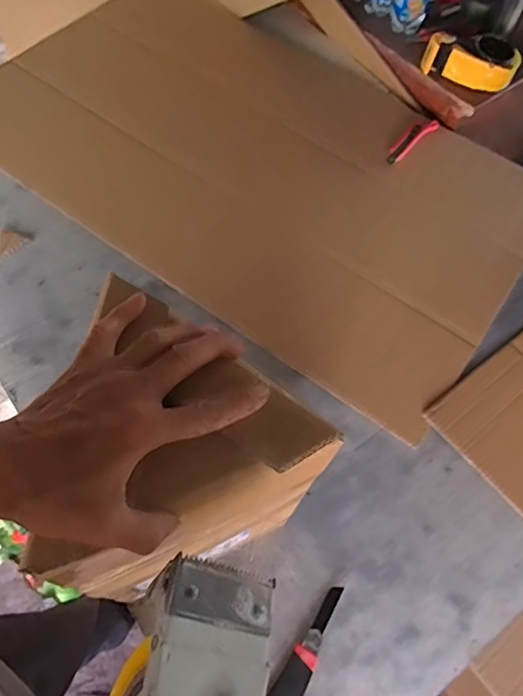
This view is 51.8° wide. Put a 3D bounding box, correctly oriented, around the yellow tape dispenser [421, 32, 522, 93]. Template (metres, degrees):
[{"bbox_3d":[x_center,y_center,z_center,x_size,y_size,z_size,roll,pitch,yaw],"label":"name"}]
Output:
[{"bbox_3d":[0.406,-0.561,1.039,0.170,0.052,0.096,28,65,9],"label":"yellow tape dispenser"}]

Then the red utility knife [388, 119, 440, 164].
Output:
[{"bbox_3d":[0.293,-0.405,1.053,0.029,0.028,0.141,43,68,16],"label":"red utility knife"}]

